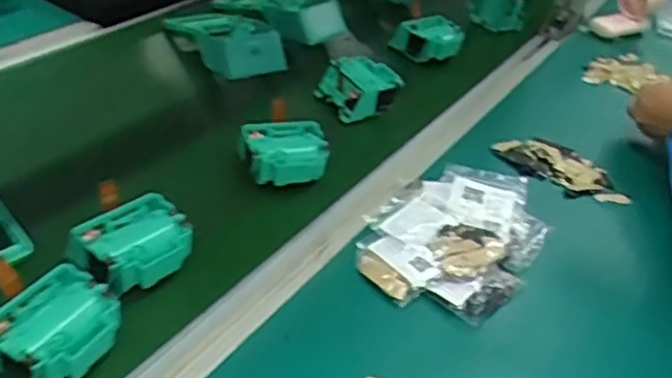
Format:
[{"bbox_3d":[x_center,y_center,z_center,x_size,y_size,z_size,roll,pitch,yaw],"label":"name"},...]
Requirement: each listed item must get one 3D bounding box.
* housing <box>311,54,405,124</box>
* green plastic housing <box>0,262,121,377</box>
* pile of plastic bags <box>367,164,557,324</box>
[{"bbox_3d":[0.028,-0.110,0.745,0.080,0.048,0.072,-18,47,-25],"label":"housing"},{"bbox_3d":[-0.184,0.096,0.437,0.068,0.041,0.080,24,44,18],"label":"green plastic housing"},{"bbox_3d":[0.115,0.030,0.591,0.130,0.023,0.180,30,47,24],"label":"pile of plastic bags"}]

